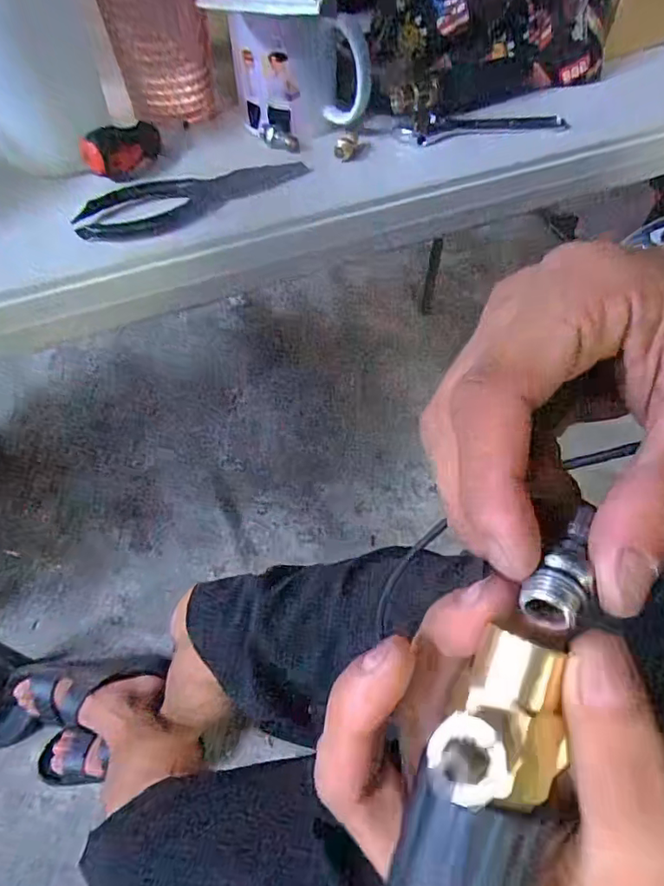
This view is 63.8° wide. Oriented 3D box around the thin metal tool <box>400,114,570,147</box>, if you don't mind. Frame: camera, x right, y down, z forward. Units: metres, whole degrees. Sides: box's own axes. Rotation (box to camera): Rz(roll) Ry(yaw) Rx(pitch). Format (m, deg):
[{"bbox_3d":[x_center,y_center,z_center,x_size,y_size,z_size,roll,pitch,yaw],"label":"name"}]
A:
[{"bbox_3d":[0.129,-0.267,0.451,0.146,0.009,0.028,-12,57,-8],"label":"thin metal tool"}]

